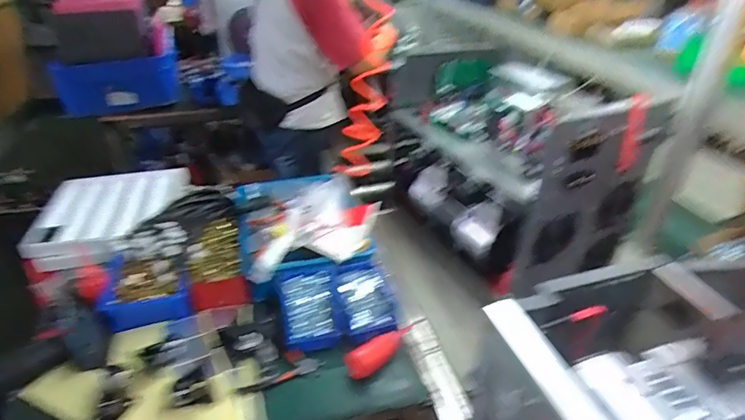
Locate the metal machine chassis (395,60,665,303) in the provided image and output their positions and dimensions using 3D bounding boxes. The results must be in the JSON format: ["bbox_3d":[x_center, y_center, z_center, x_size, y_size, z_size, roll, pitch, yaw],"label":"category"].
[{"bbox_3d":[0.309,-0.129,1.076,0.298,0.345,0.506,-17,36,-24],"label":"metal machine chassis"}]

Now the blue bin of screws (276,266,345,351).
[{"bbox_3d":[-0.123,0.192,0.928,0.111,0.052,0.168,-7,33,-11],"label":"blue bin of screws"}]

